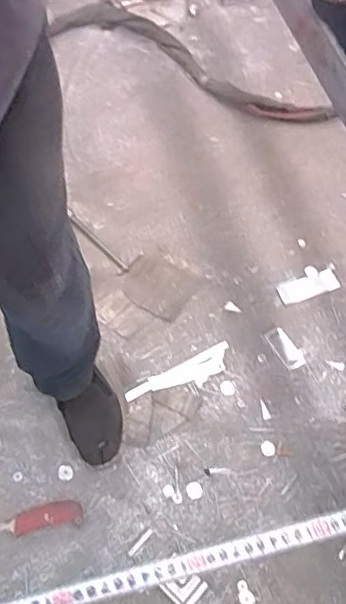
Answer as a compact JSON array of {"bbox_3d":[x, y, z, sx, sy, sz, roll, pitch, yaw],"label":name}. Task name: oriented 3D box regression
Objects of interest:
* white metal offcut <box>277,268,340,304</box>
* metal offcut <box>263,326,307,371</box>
[{"bbox_3d":[0.300,-0.035,1.280,0.132,0.010,0.051,-17,65,-12],"label":"white metal offcut"},{"bbox_3d":[0.235,0.099,1.217,0.049,0.005,0.097,-28,68,-17],"label":"metal offcut"}]

